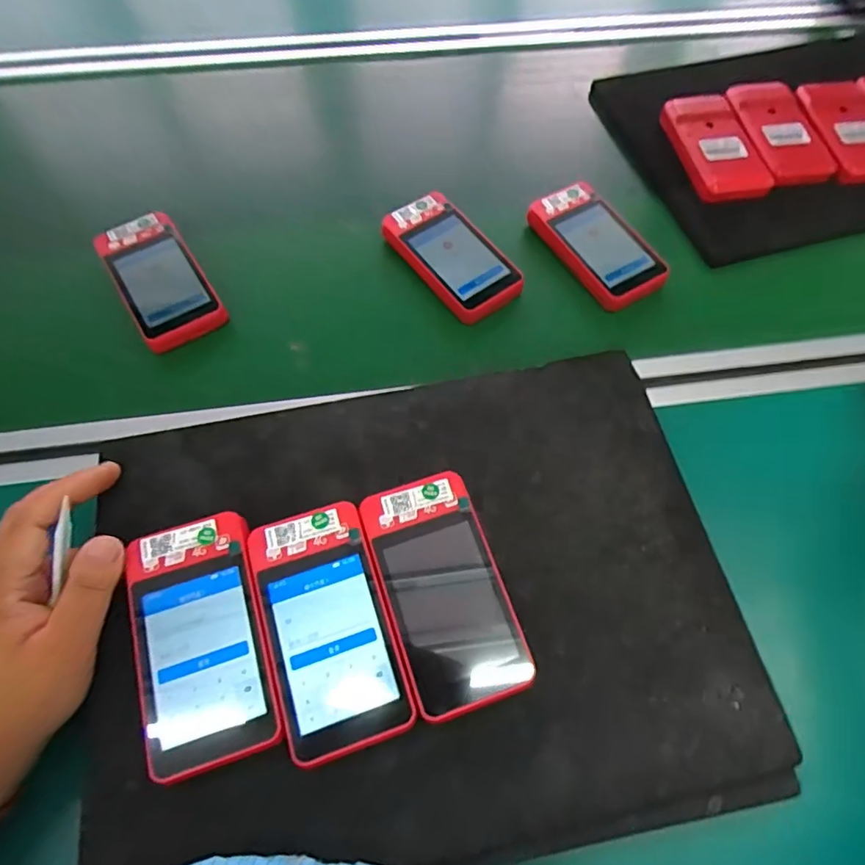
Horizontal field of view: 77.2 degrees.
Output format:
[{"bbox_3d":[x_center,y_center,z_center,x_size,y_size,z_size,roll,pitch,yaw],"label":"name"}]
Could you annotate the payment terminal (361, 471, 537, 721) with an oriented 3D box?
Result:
[{"bbox_3d":[0.006,0.083,0.293,0.060,0.016,0.117,-17,67,-9],"label":"payment terminal"}]

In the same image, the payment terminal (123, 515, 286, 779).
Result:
[{"bbox_3d":[-0.117,0.104,0.279,0.061,0.017,0.118,-16,66,-8],"label":"payment terminal"}]

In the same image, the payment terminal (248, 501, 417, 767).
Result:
[{"bbox_3d":[-0.055,0.100,0.283,0.061,0.015,0.118,-18,67,-9],"label":"payment terminal"}]

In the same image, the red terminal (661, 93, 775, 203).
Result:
[{"bbox_3d":[0.259,-0.262,0.501,0.067,0.017,0.128,-6,65,-4],"label":"red terminal"}]

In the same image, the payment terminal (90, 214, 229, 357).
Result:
[{"bbox_3d":[-0.219,-0.125,0.437,0.061,0.024,0.120,-31,69,-14],"label":"payment terminal"}]

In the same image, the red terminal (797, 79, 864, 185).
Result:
[{"bbox_3d":[0.393,-0.284,0.514,0.067,0.015,0.132,-5,65,-3],"label":"red terminal"}]

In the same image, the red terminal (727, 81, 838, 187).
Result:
[{"bbox_3d":[0.324,-0.281,0.508,0.067,0.013,0.131,-8,65,-4],"label":"red terminal"}]

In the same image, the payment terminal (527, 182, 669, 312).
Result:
[{"bbox_3d":[0.137,-0.157,0.454,0.064,0.016,0.119,-28,69,-13],"label":"payment terminal"}]

